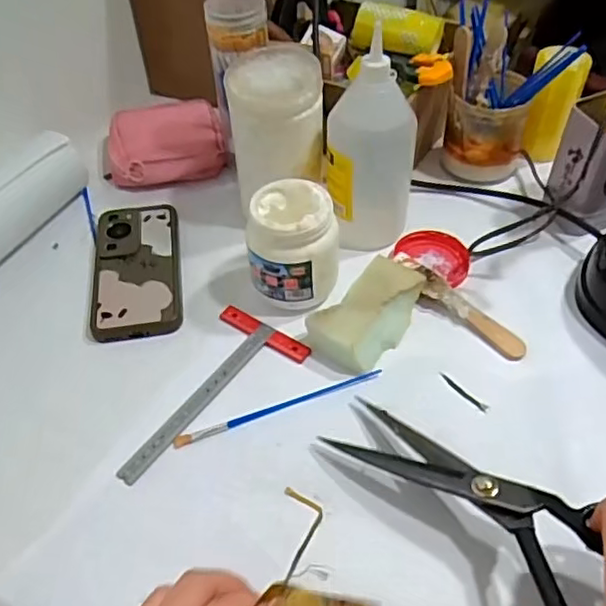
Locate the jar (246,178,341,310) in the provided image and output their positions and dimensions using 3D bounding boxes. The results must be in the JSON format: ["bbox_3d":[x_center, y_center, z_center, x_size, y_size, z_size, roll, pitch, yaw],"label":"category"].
[{"bbox_3d":[-0.008,-0.047,0.534,0.073,0.092,0.076,-3,50,0],"label":"jar"}]

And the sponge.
[{"bbox_3d":[0.057,0.006,0.526,0.060,0.030,0.111,33,58,27],"label":"sponge"}]

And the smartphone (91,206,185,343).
[{"bbox_3d":[-0.154,-0.034,0.586,0.078,0.013,0.159,-8,50,-5],"label":"smartphone"}]

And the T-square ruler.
[{"bbox_3d":[-0.078,0.073,0.492,0.084,0.005,0.168,28,56,24],"label":"T-square ruler"}]

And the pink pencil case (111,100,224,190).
[{"bbox_3d":[-0.151,-0.180,0.698,0.123,0.031,0.129,-8,50,-5],"label":"pink pencil case"}]

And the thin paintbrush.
[{"bbox_3d":[-0.017,0.079,0.483,0.165,0.004,0.008,-17,51,-12],"label":"thin paintbrush"}]

